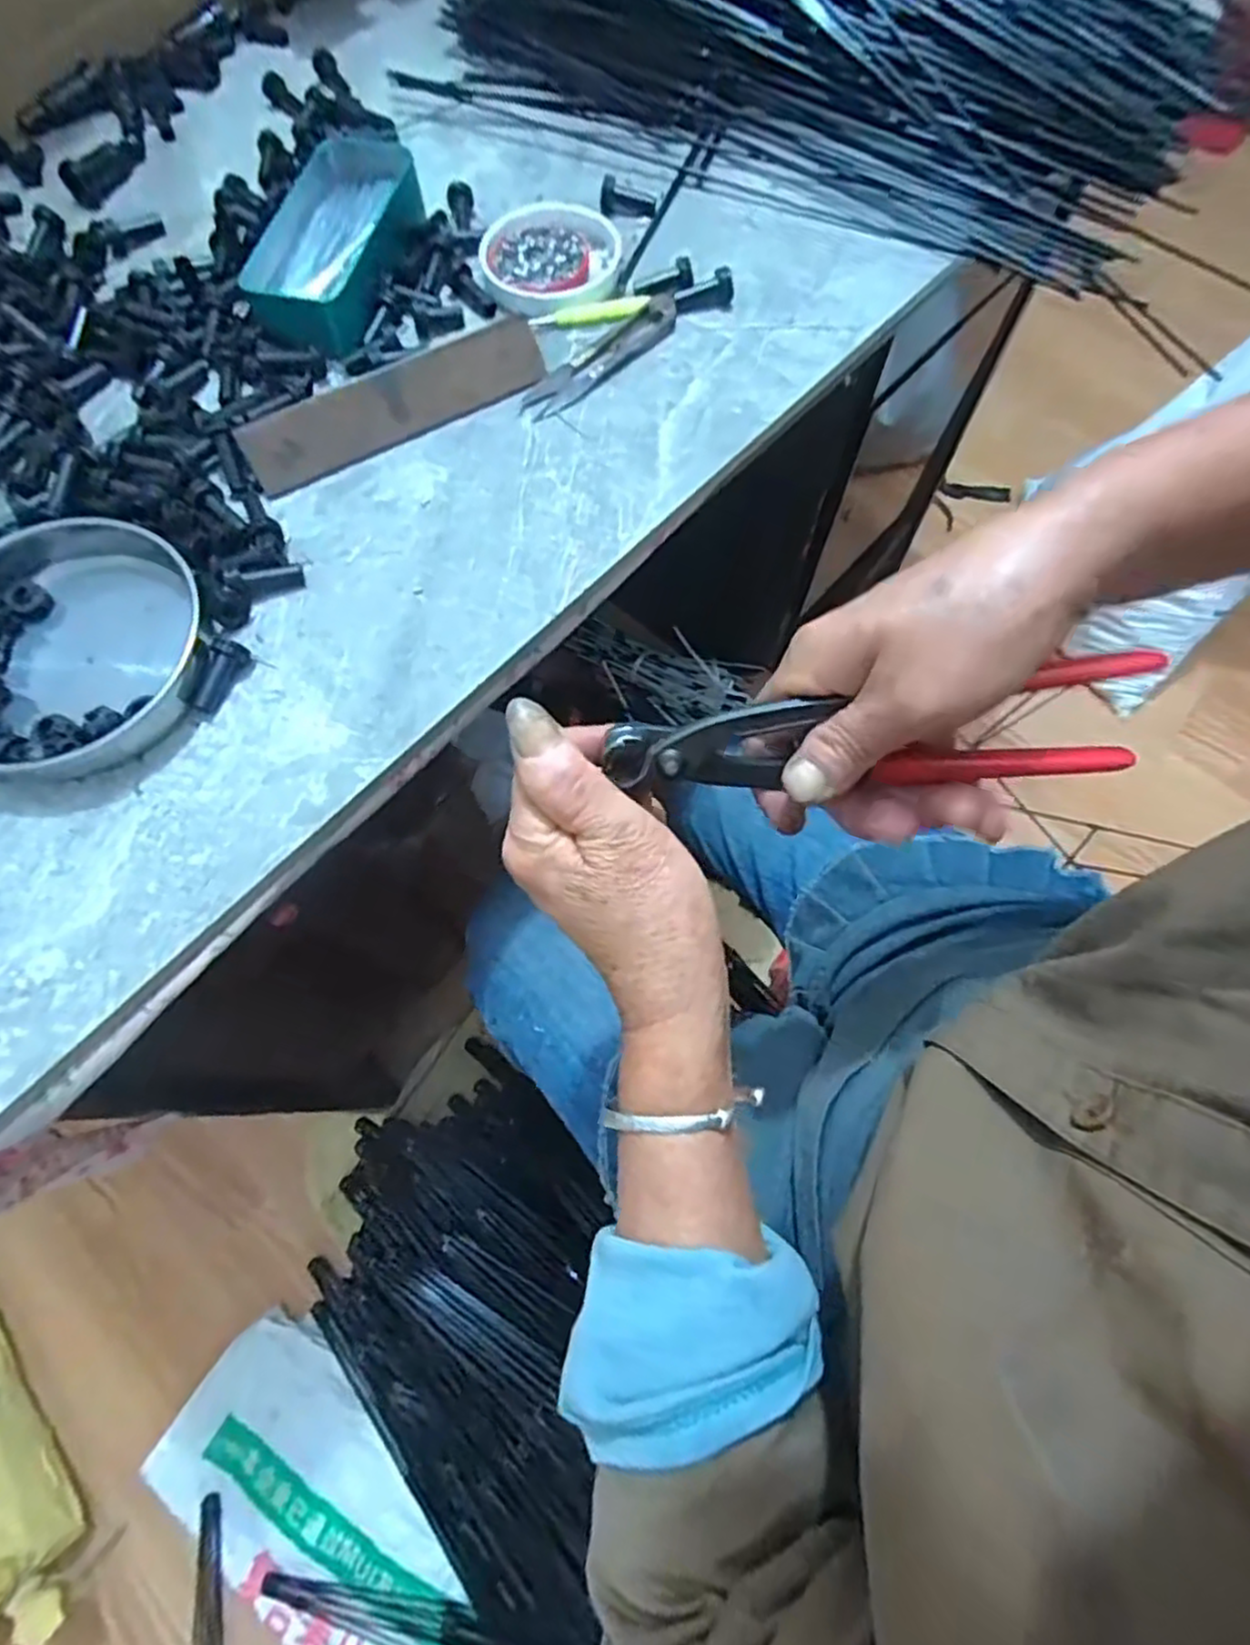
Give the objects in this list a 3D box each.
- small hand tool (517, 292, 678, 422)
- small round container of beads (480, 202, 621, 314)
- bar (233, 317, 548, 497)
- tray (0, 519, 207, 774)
[{"bbox_3d":[-0.013,-0.285,0.444,0.026,0.007,0.122,42,76,14],"label":"small hand tool"},{"bbox_3d":[-0.049,-0.374,0.482,0.087,0.016,0.092,0,70,1],"label":"small round container of beads"},{"bbox_3d":[-0.131,-0.242,0.418,0.176,0.036,0.010,-30,33,-11],"label":"bar"},{"bbox_3d":[-0.296,-0.090,0.367,0.155,0.031,0.134,13,71,5],"label":"tray"}]

